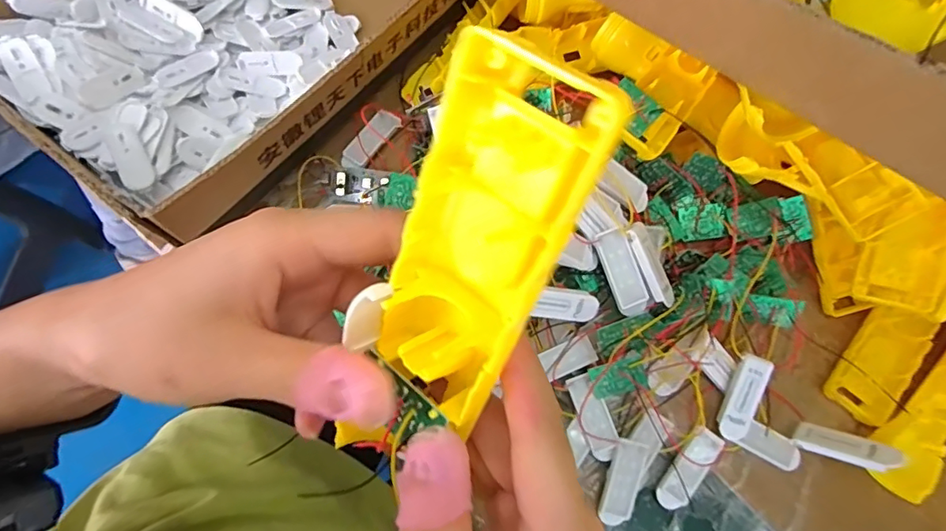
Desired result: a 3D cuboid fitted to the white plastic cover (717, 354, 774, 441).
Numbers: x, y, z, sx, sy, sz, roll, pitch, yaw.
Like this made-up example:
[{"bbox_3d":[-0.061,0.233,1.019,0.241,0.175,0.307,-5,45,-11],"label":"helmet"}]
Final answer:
[{"bbox_3d":[0.181,0.088,0.348,0.021,0.004,0.057,23,90,5],"label":"white plastic cover"}]

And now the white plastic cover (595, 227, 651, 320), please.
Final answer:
[{"bbox_3d":[0.096,0.004,0.334,0.022,0.005,0.056,-22,94,-9],"label":"white plastic cover"}]

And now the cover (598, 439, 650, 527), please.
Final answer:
[{"bbox_3d":[0.099,0.143,0.343,0.021,0.005,0.056,19,90,3],"label":"cover"}]

